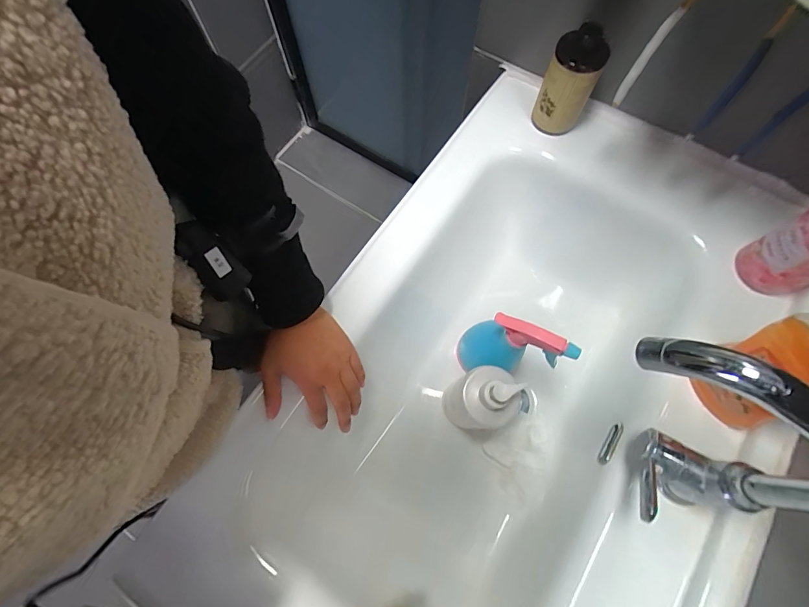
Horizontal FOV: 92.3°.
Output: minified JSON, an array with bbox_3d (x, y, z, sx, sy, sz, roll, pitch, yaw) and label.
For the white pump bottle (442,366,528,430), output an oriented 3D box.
[{"bbox_3d":[0.092,0.121,0.488,0.075,0.162,0.067,3,72,2],"label":"white pump bottle"}]

